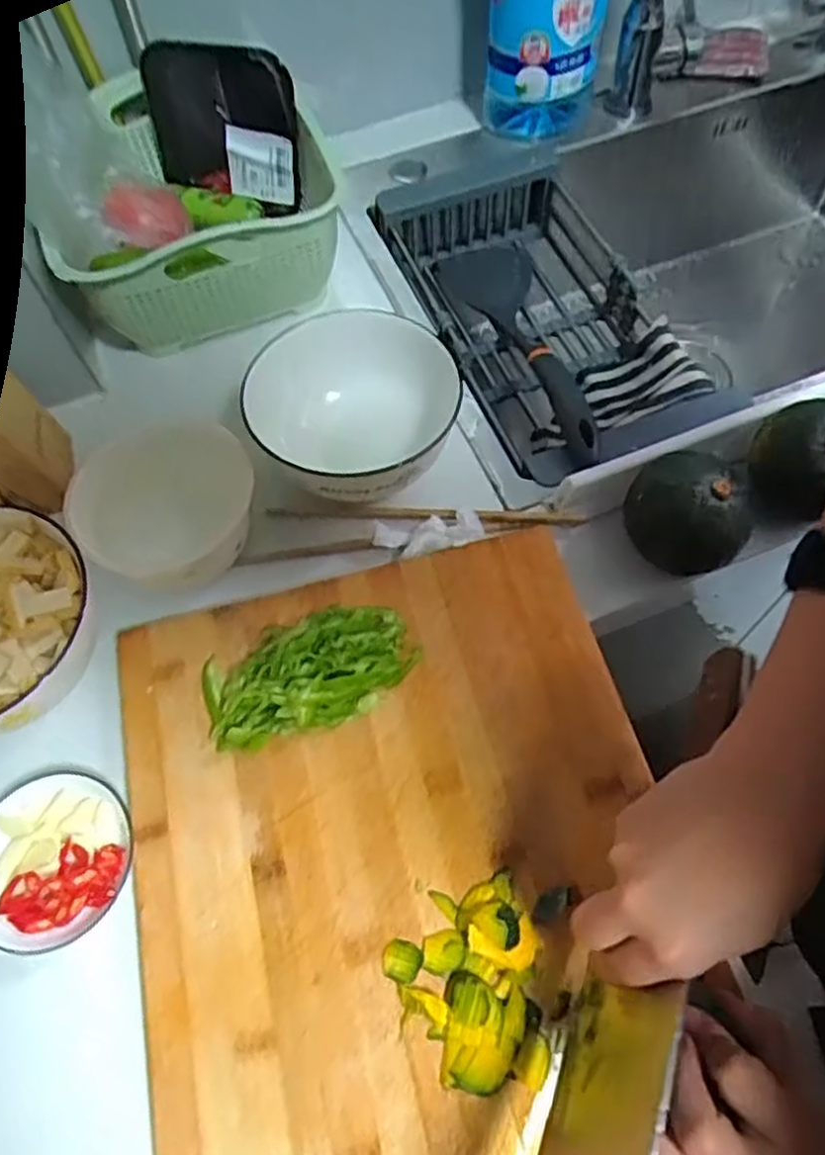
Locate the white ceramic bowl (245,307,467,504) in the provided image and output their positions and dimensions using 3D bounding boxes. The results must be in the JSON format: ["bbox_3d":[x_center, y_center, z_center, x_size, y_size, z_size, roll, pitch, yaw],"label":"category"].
[{"bbox_3d":[-0.039,-0.116,0.539,0.140,0.084,0.136,-2,63,3],"label":"white ceramic bowl"}]

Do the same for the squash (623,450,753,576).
[{"bbox_3d":[0.187,-0.044,0.501,0.078,0.073,0.070,22,66,14],"label":"squash"}]

